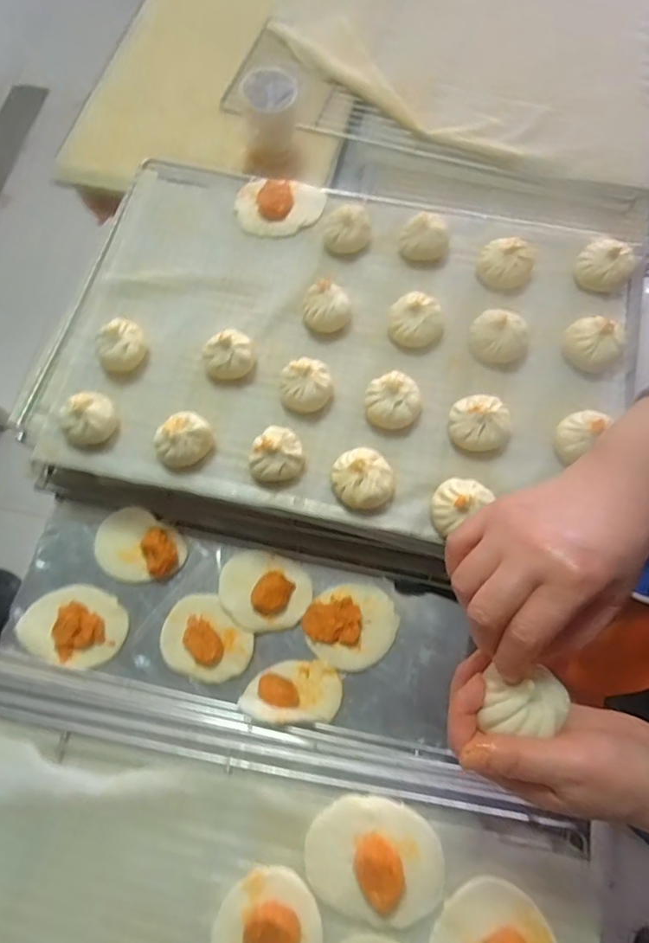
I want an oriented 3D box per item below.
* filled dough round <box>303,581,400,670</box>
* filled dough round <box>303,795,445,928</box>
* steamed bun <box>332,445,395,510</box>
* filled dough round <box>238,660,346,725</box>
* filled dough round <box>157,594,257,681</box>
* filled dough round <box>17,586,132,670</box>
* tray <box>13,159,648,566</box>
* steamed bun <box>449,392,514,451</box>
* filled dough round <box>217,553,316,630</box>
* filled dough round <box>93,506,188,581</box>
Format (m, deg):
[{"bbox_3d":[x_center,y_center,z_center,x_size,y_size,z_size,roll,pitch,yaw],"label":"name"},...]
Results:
[{"bbox_3d":[0.029,0.163,0.567,0.097,0.026,0.085,-14,71,-3],"label":"filled dough round"},{"bbox_3d":[0.039,0.306,0.416,0.106,0.028,0.080,9,72,5],"label":"filled dough round"},{"bbox_3d":[0.037,0.008,0.520,0.055,0.034,0.057,-1,71,2],"label":"steamed bun"},{"bbox_3d":[-0.033,0.223,0.540,0.099,0.039,0.057,-1,71,2],"label":"filled dough round"},{"bbox_3d":[-0.127,0.179,0.572,0.099,0.017,0.081,20,73,9],"label":"filled dough round"},{"bbox_3d":[-0.277,0.166,0.583,0.115,0.023,0.081,16,73,7],"label":"filled dough round"},{"bbox_3d":[0.011,-0.152,0.582,0.619,0.048,0.423,11,72,6],"label":"tray"},{"bbox_3d":[0.154,-0.049,0.532,0.056,0.035,0.051,-1,71,2],"label":"steamed bun"},{"bbox_3d":[-0.068,0.131,0.583,0.100,0.025,0.082,22,73,9],"label":"filled dough round"},{"bbox_3d":[-0.213,0.086,0.604,0.101,0.028,0.076,25,74,10],"label":"filled dough round"}]

